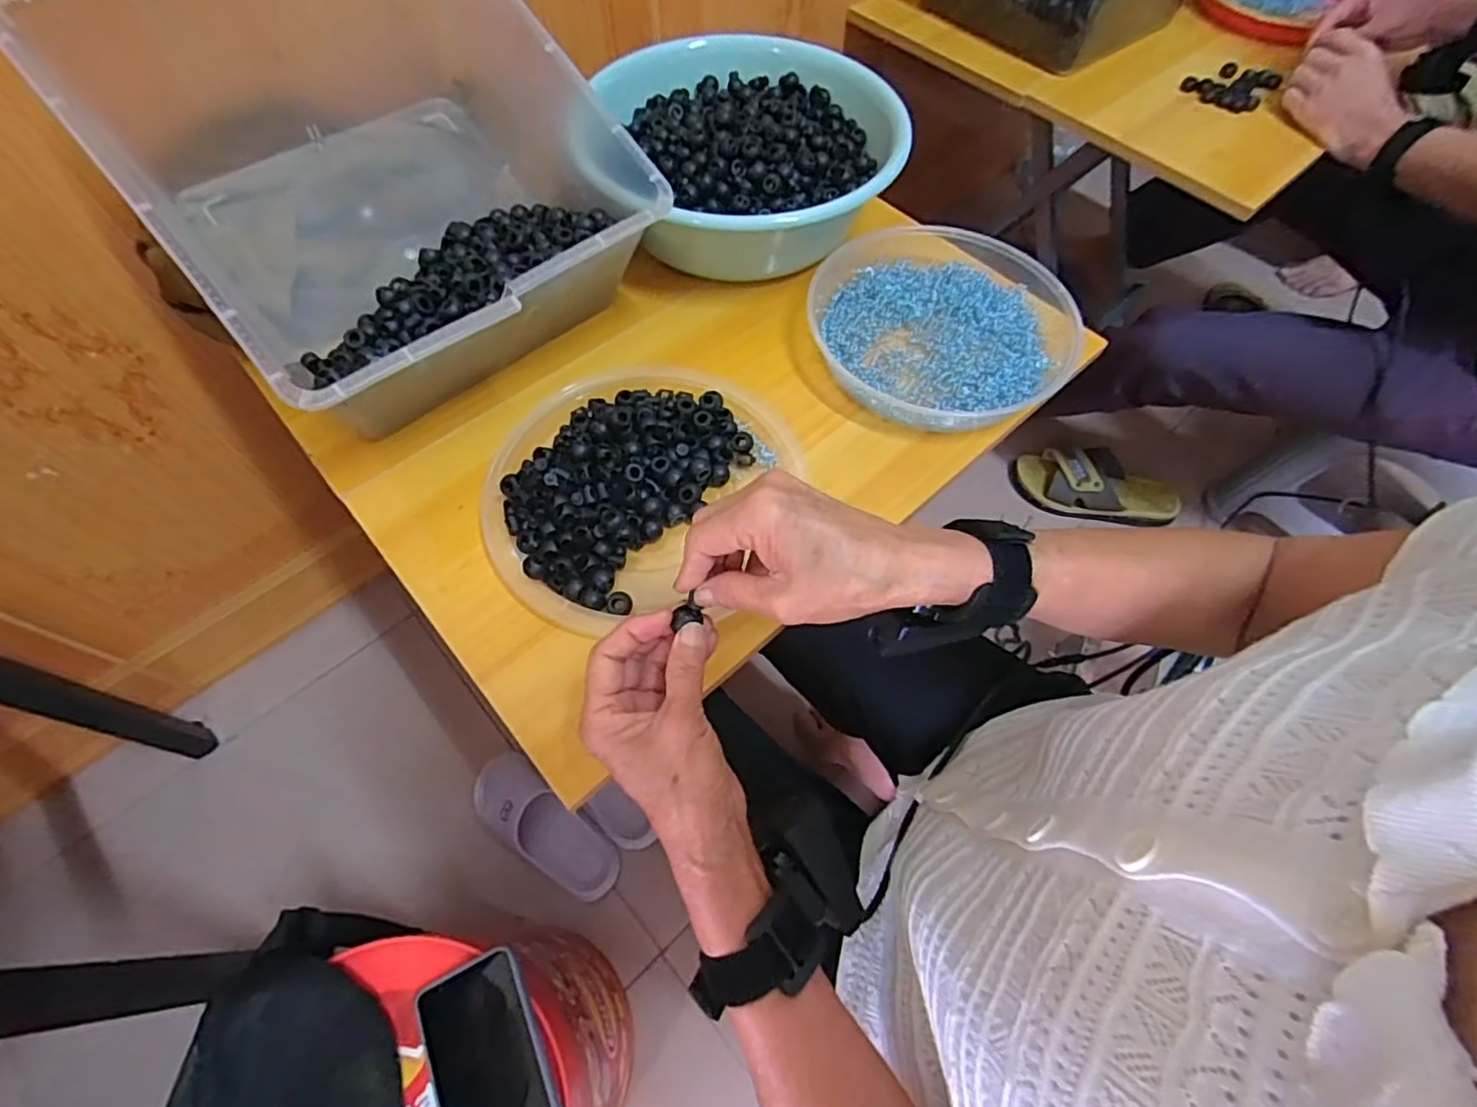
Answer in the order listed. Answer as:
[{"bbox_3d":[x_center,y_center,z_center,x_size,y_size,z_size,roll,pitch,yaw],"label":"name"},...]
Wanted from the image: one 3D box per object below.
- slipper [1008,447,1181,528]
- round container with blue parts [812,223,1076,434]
[{"bbox_3d":[0.604,-0.116,1.090,0.267,0.062,0.115,14,62,6],"label":"slipper"},{"bbox_3d":[0.177,-0.204,0.568,0.229,0.042,0.224,1,61,-1],"label":"round container with blue parts"}]

